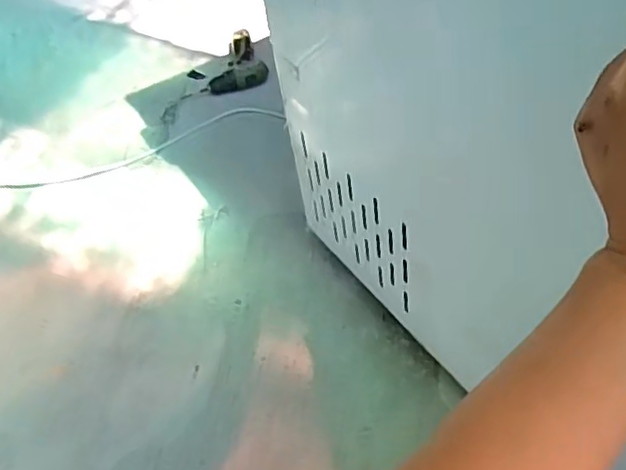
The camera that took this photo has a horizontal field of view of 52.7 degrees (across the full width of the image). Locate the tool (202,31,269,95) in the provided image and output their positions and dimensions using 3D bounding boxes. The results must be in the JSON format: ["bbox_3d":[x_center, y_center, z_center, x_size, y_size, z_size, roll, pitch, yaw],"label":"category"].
[{"bbox_3d":[-0.194,-0.406,1.477,0.151,0.061,0.153,-14,48,-4],"label":"tool"}]

